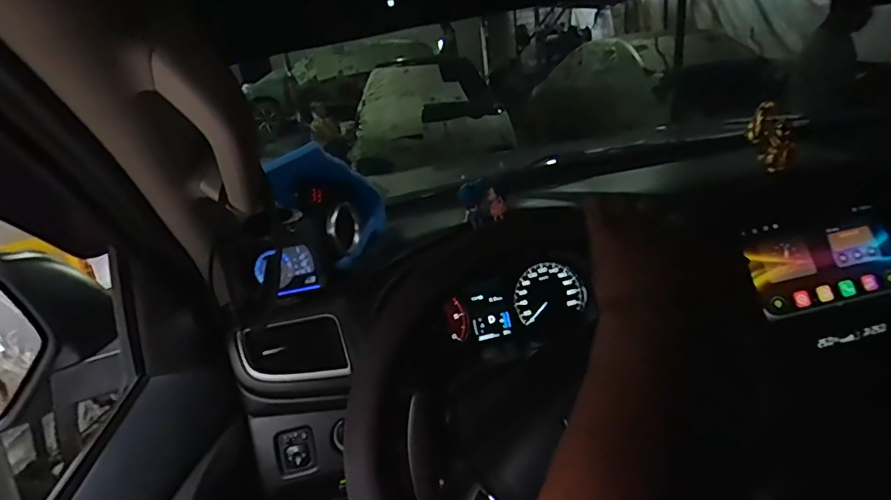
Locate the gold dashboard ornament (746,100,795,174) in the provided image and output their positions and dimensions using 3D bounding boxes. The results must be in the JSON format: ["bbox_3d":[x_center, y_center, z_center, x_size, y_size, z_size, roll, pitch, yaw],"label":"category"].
[{"bbox_3d":[0.394,-0.134,0.632,0.052,0.081,0.048,2,18,31],"label":"gold dashboard ornament"}]

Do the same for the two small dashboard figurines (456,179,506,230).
[{"bbox_3d":[0.037,-0.050,0.530,0.043,0.046,0.020,-8,15,-1],"label":"two small dashboard figurines"}]

